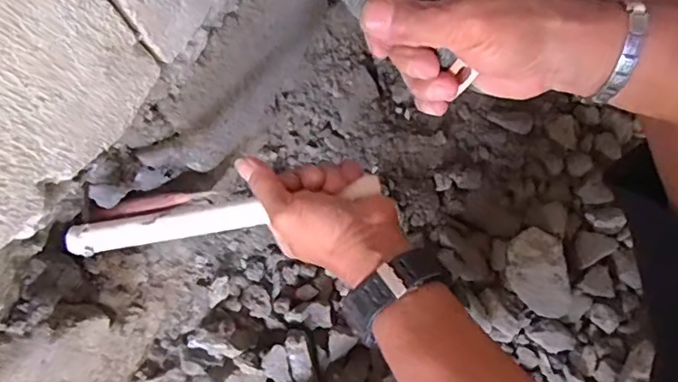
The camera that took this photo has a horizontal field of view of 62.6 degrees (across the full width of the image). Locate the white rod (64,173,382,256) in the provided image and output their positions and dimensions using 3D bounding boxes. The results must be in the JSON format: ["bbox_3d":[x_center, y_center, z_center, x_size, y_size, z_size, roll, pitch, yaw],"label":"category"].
[{"bbox_3d":[-0.083,0.017,0.411,0.227,0.018,0.020,-10,76,-3],"label":"white rod"}]

